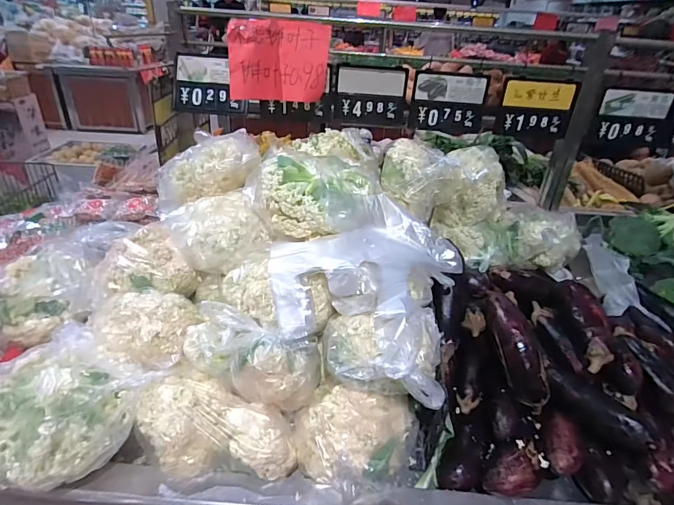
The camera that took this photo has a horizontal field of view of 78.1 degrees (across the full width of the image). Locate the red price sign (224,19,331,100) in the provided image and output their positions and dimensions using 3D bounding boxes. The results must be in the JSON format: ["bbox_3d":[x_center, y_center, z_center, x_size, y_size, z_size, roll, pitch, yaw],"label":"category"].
[{"bbox_3d":[-0.162,-0.537,1.165,0.281,0.205,0.031,3,15,6],"label":"red price sign"}]

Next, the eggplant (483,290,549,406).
[{"bbox_3d":[0.331,0.171,0.760,0.062,0.068,0.219,-7,67,-18],"label":"eggplant"}]

